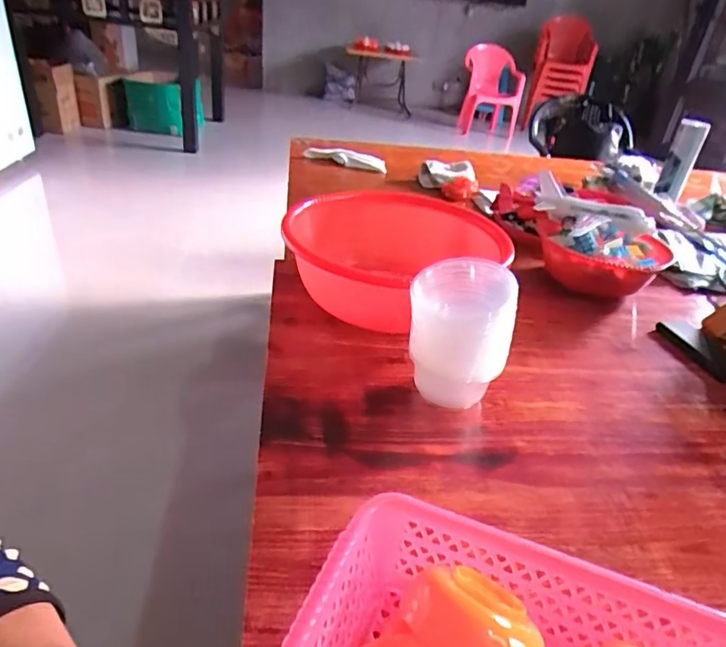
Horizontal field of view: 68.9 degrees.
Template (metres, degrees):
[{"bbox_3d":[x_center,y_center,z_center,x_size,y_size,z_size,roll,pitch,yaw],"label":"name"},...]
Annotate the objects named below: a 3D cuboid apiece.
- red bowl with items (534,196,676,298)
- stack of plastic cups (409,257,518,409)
[{"bbox_3d":[0.433,-0.136,0.987,0.245,0.126,0.188,21,34,21],"label":"red bowl with items"},{"bbox_3d":[0.109,0.017,0.650,0.108,0.163,0.107,5,32,-3],"label":"stack of plastic cups"}]

